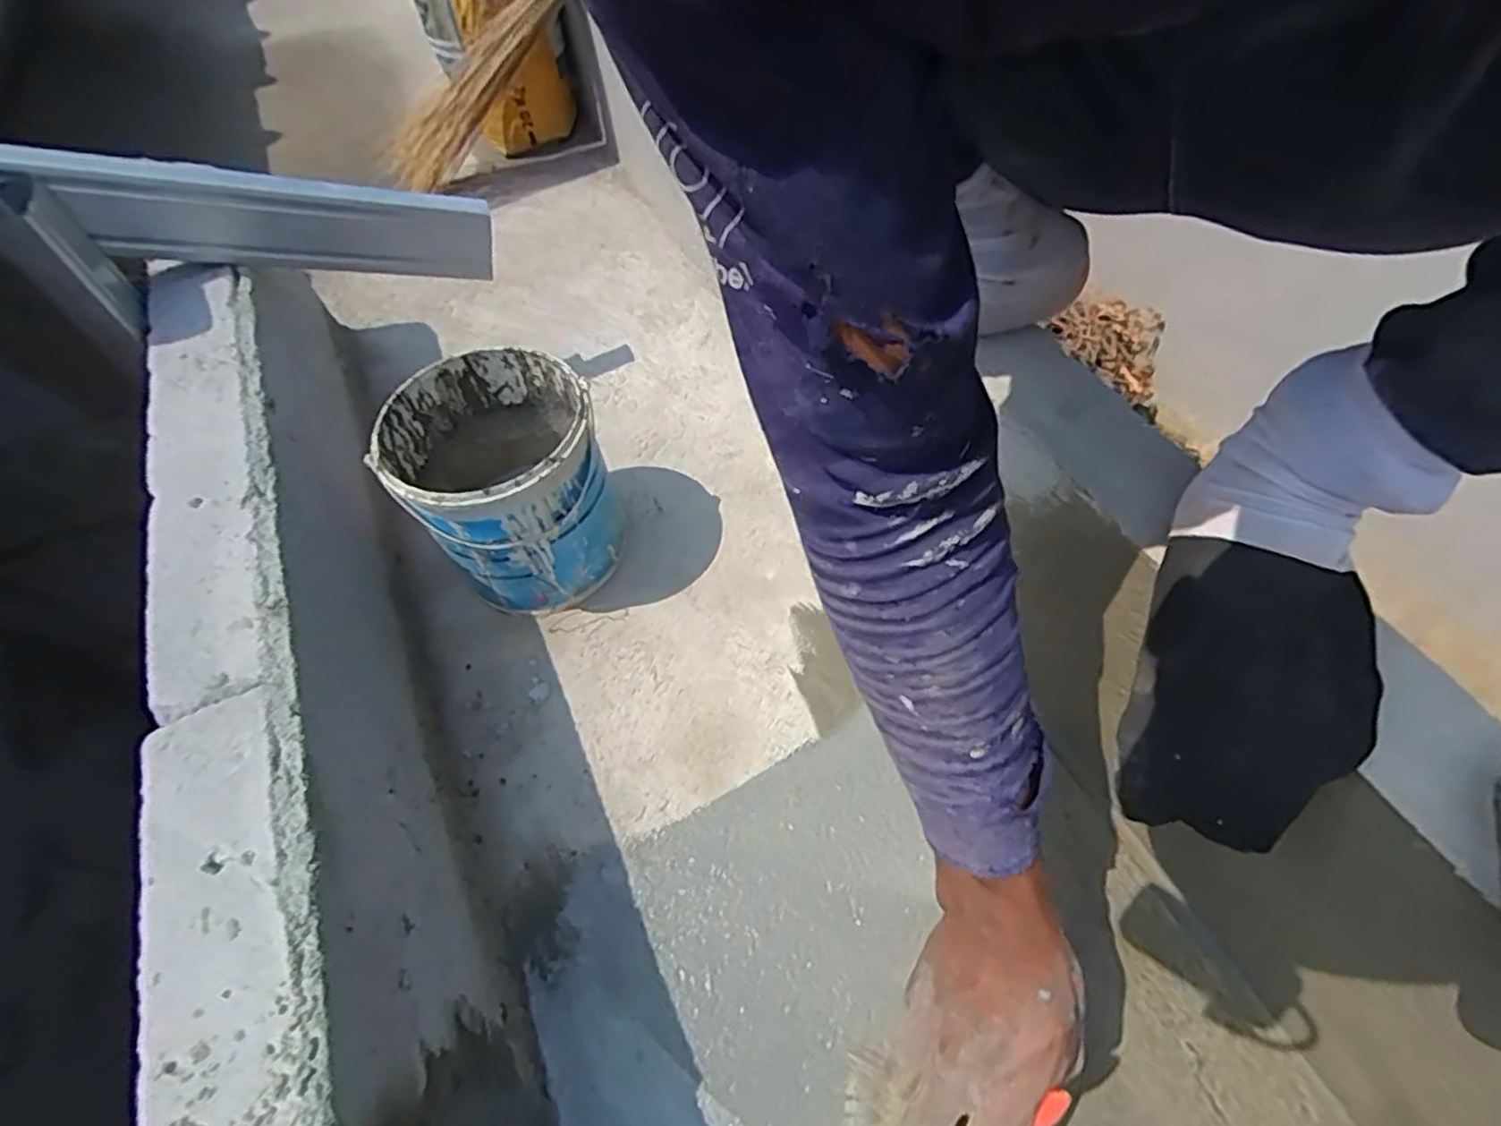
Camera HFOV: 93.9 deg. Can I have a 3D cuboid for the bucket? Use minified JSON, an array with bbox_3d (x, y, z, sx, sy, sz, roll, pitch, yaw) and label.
[{"bbox_3d":[-0.229,-0.069,0.673,0.175,0.185,0.183,-2,55,2],"label":"bucket"}]

